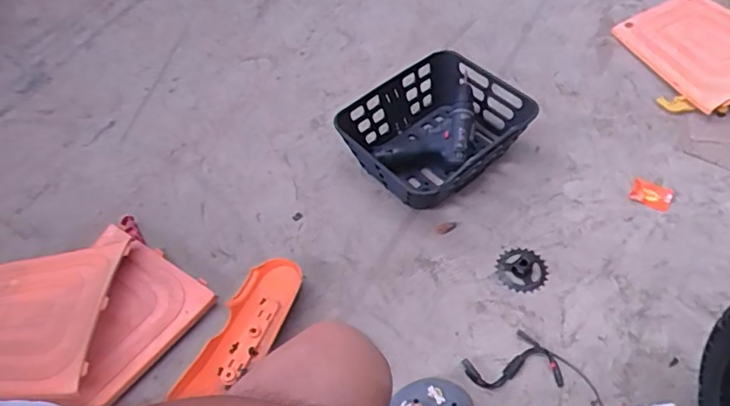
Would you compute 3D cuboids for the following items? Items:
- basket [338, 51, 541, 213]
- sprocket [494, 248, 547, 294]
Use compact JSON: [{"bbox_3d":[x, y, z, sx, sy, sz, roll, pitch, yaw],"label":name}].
[{"bbox_3d":[0.146,-0.136,1.092,0.259,0.131,0.325,36,63,27],"label":"basket"},{"bbox_3d":[0.267,0.114,0.963,0.084,0.011,0.081,-2,53,3],"label":"sprocket"}]

